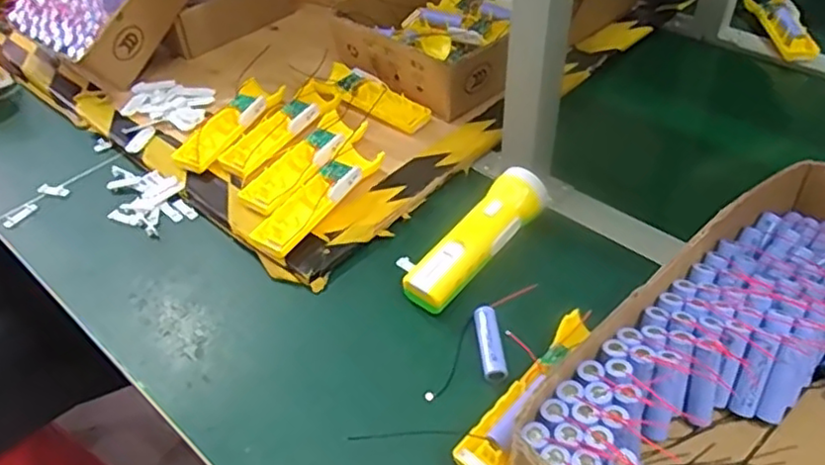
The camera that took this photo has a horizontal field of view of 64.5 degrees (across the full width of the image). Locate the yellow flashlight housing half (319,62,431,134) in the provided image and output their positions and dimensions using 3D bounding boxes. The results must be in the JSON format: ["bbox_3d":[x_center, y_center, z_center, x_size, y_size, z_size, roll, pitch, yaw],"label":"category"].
[{"bbox_3d":[-0.053,-0.164,0.801,0.051,0.032,0.157,-35,52,-29],"label":"yellow flashlight housing half"}]

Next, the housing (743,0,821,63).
[{"bbox_3d":[0.513,-0.294,0.911,0.045,0.032,0.161,0,44,4],"label":"housing"}]

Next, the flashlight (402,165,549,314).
[{"bbox_3d":[0.064,0.005,0.620,0.051,0.043,0.185,29,52,30],"label":"flashlight"}]

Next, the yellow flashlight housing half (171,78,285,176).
[{"bbox_3d":[-0.212,-0.128,0.771,0.059,0.035,0.162,17,47,20],"label":"yellow flashlight housing half"}]

